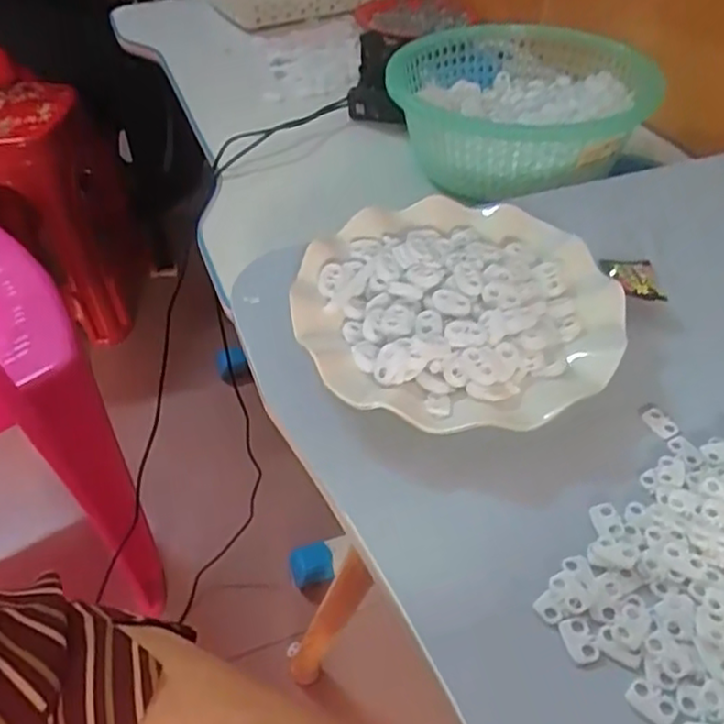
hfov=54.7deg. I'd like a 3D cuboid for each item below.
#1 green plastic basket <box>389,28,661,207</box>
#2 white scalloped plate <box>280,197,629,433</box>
[{"bbox_3d":[0.140,-0.231,0.624,0.187,0.072,0.205,-16,45,-15],"label":"green plastic basket"},{"bbox_3d":[0.054,-0.033,0.389,0.173,0.028,0.165,-1,43,1],"label":"white scalloped plate"}]

